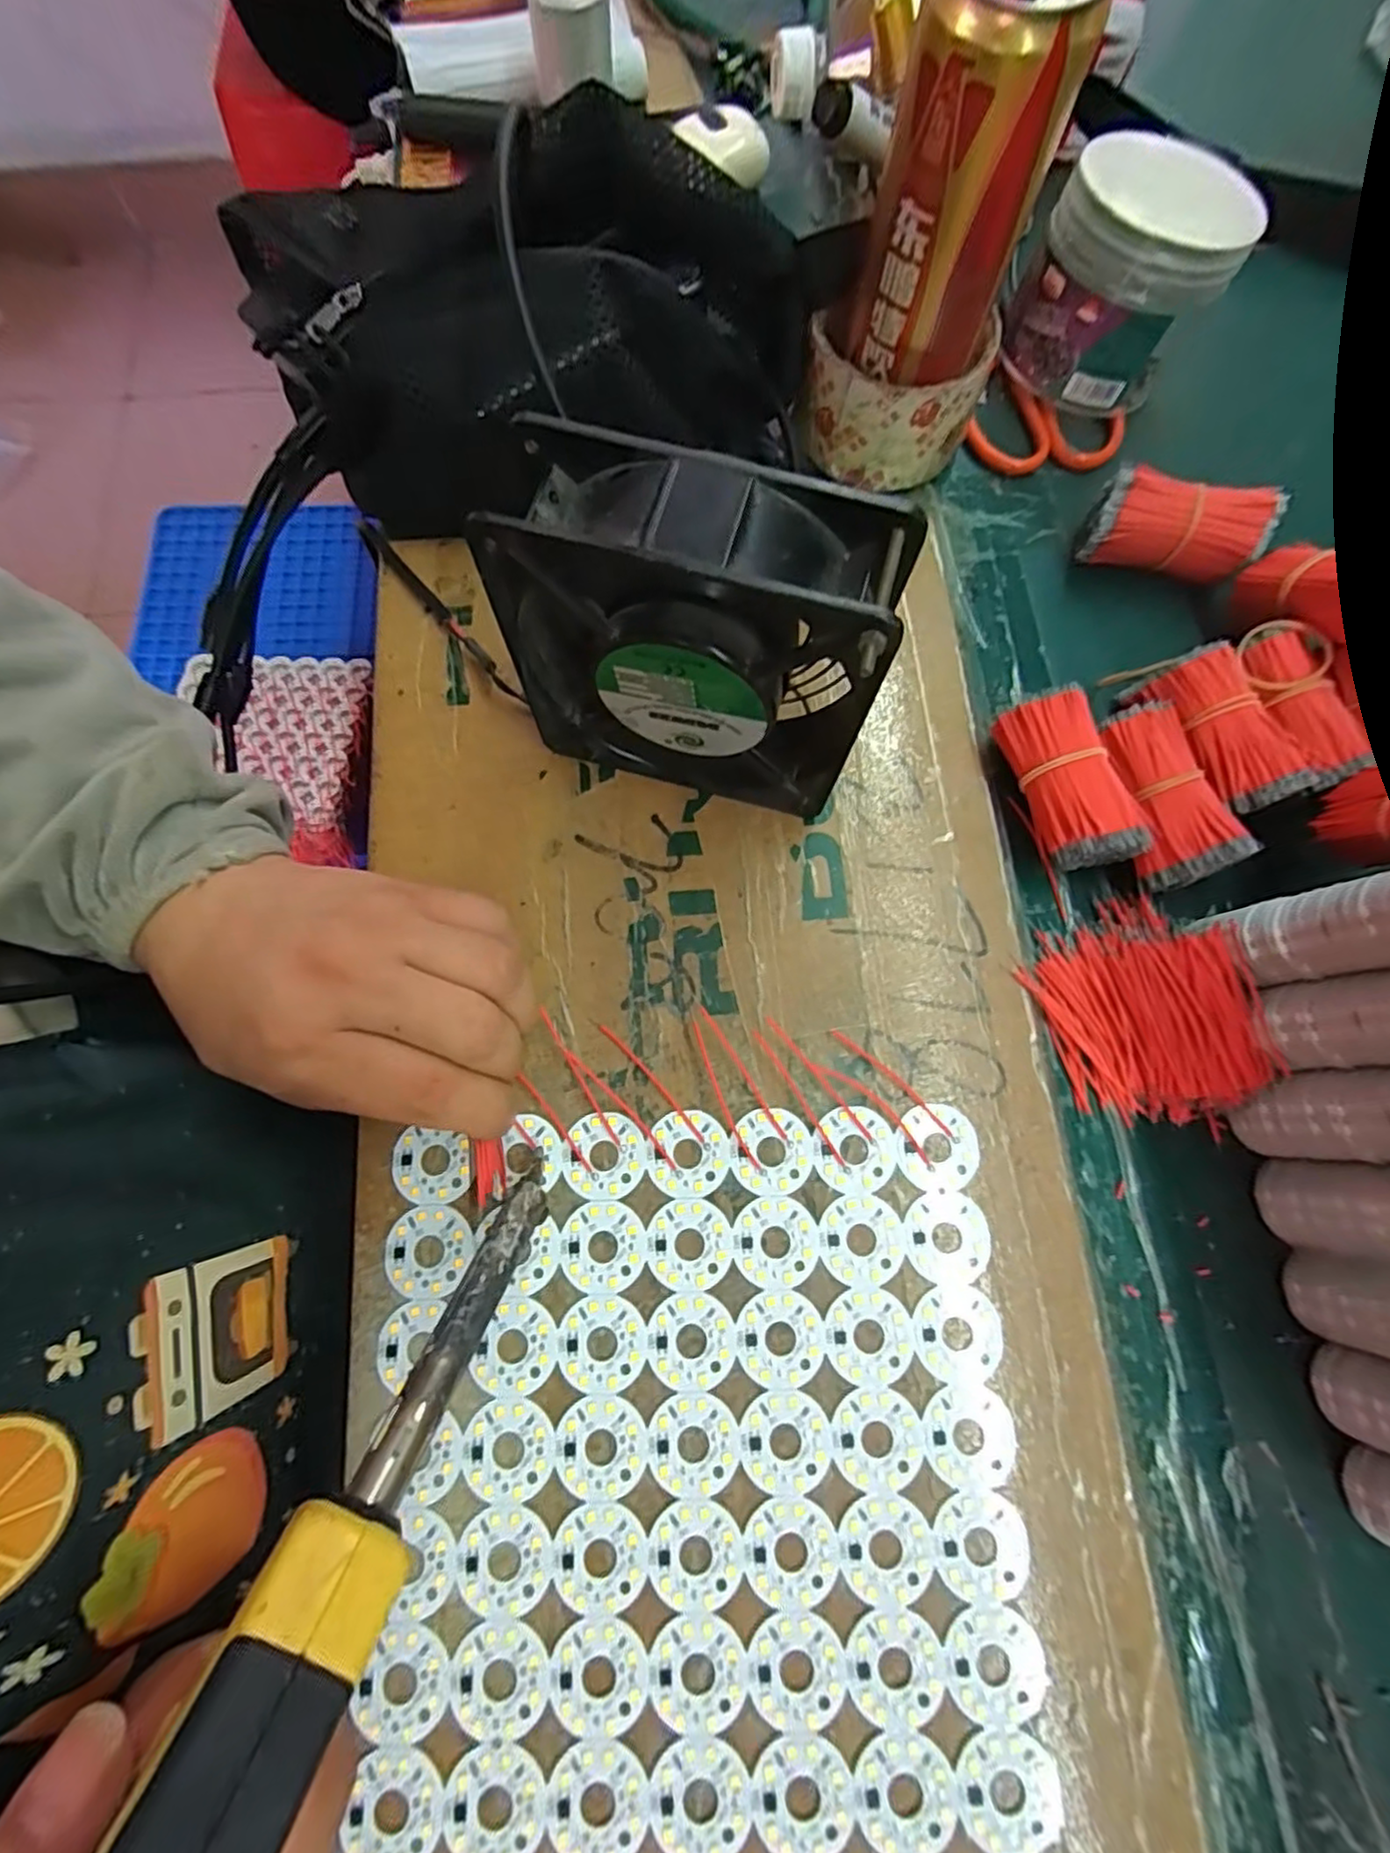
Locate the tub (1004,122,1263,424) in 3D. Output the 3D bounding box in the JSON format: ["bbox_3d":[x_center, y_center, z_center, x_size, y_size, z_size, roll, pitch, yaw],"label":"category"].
[{"bbox_3d":[0.194,-0.292,0.316,0.075,0.077,0.069,0,75,-1],"label":"tub"}]

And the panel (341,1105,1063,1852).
[{"bbox_3d":[0.000,0.172,0.226,0.205,0.004,0.211,-1,75,-1],"label":"panel"}]

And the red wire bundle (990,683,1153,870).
[{"bbox_3d":[0.145,-0.056,0.274,0.029,0.034,0.069,-17,76,-5],"label":"red wire bundle"}]

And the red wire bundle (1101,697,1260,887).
[{"bbox_3d":[0.182,-0.050,0.271,0.036,0.033,0.068,-24,77,-7],"label":"red wire bundle"}]

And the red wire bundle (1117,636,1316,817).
[{"bbox_3d":[0.213,-0.078,0.278,0.034,0.030,0.069,-25,77,-7],"label":"red wire bundle"}]

